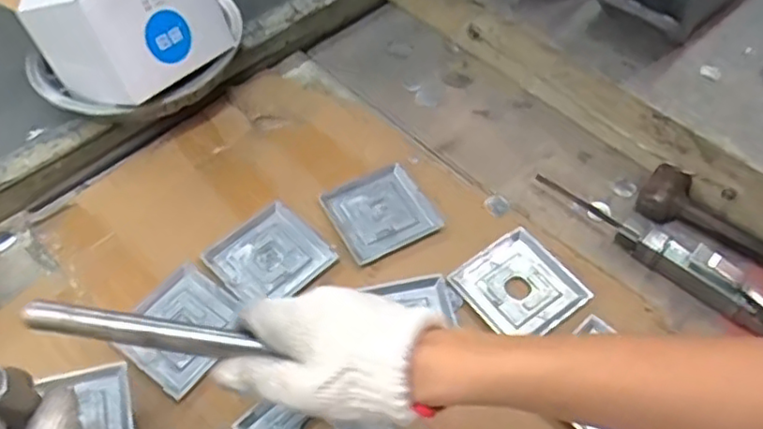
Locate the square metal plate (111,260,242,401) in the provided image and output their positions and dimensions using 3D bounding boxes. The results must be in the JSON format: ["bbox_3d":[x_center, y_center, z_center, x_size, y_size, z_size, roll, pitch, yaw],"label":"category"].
[{"bbox_3d":[-0.167,0.093,0.539,0.087,0.007,0.092,32,61,21],"label":"square metal plate"}]

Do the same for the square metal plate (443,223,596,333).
[{"bbox_3d":[0.121,0.062,0.558,0.089,0.012,0.093,-35,61,-22],"label":"square metal plate"}]

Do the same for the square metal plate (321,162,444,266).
[{"bbox_3d":[0.000,-0.003,0.609,0.090,0.005,0.087,-24,58,-16],"label":"square metal plate"}]

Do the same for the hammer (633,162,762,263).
[{"bbox_3d":[0.324,0.019,0.574,0.189,0.032,0.040,33,61,21],"label":"hammer"}]

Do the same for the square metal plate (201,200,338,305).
[{"bbox_3d":[-0.102,0.037,0.581,0.090,0.005,0.091,-39,63,-24],"label":"square metal plate"}]

